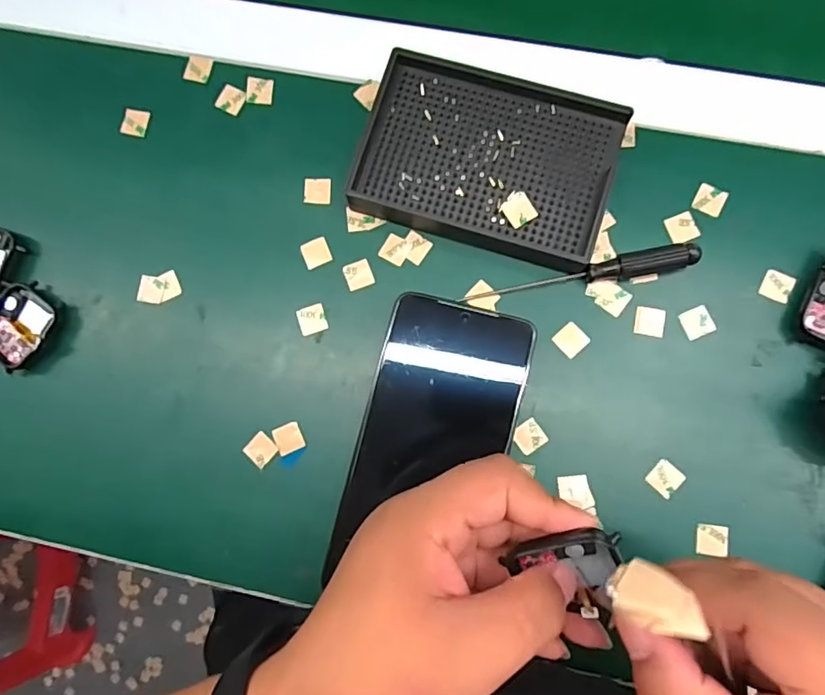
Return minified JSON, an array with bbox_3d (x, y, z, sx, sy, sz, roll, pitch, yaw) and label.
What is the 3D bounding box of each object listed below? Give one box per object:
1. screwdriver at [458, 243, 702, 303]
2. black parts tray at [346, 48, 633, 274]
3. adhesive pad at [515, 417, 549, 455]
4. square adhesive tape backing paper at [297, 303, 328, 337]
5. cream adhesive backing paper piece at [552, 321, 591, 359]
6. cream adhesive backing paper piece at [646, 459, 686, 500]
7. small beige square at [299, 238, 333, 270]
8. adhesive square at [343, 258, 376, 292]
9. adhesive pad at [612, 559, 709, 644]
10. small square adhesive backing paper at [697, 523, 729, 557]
[{"bbox_3d":[0.091,-0.038,0.291,0.126,0.014,0.012,-11,81,1],"label":"screwdriver"},{"bbox_3d":[0.042,-0.105,0.300,0.136,0.022,0.092,18,83,6],"label":"black parts tray"},{"bbox_3d":[0.063,0.048,0.288,0.016,0.004,0.015,-38,81,-3],"label":"adhesive pad"},{"bbox_3d":[-0.057,-0.016,0.304,0.015,0.004,0.016,-18,81,0],"label":"square adhesive tape backing paper"},{"bbox_3d":[0.087,-0.005,0.292,0.016,0.004,0.016,-40,81,-3],"label":"cream adhesive backing paper piece"},{"bbox_3d":[0.134,0.069,0.281,0.016,0.004,0.016,44,86,8],"label":"cream adhesive backing paper piece"},{"bbox_3d":[-0.056,-0.055,0.307,0.016,0.004,0.016,-23,81,-1],"label":"small beige square"},{"bbox_3d":[-0.031,-0.042,0.305,0.016,0.004,0.015,-22,81,0],"label":"adhesive square"},{"bbox_3d":[0.072,0.074,0.158,0.024,0.019,0.004,12,122,14],"label":"adhesive pad"},{"bbox_3d":[0.156,0.101,0.277,0.016,0.004,0.016,7,82,4],"label":"small square adhesive backing paper"}]

